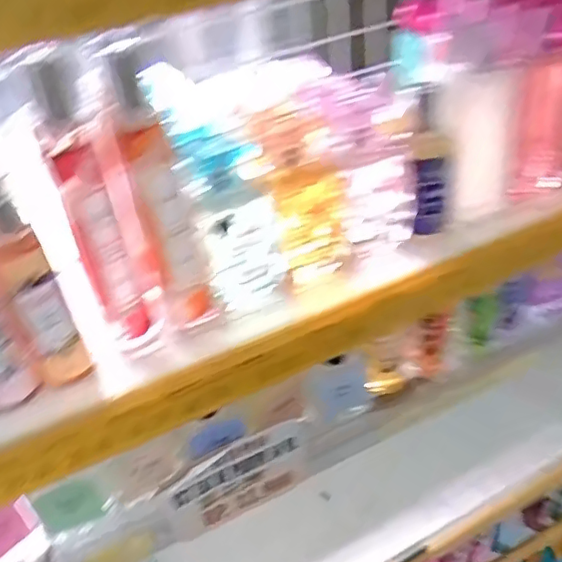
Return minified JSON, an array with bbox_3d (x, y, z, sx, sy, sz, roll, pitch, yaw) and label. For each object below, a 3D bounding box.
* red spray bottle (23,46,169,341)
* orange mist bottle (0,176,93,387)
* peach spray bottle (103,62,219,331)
[{"bbox_3d":[-0.109,-0.044,0.375,0.045,0.183,0.048,-19,40,-14],"label":"red spray bottle"},{"bbox_3d":[-0.154,0.006,0.368,0.037,0.135,0.038,-22,41,-18],"label":"orange mist bottle"},{"bbox_3d":[-0.076,-0.048,0.381,0.041,0.174,0.032,-17,40,-12],"label":"peach spray bottle"}]

